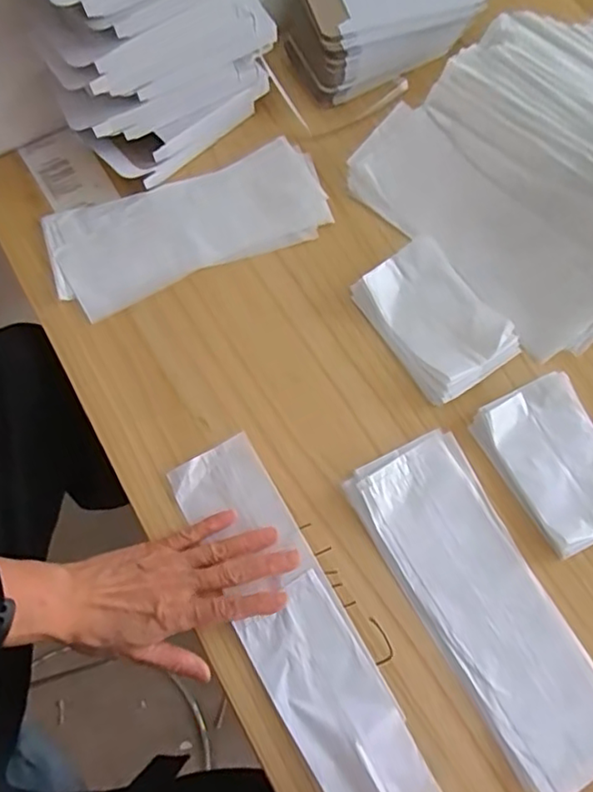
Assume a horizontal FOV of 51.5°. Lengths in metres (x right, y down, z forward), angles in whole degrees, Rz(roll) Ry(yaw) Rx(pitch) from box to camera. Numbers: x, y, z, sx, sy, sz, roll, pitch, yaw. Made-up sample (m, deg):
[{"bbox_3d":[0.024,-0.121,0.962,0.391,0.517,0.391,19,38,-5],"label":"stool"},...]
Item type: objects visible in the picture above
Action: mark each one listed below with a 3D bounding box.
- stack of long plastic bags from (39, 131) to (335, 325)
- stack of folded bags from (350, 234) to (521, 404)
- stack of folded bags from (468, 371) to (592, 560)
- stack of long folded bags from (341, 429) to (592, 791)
[{"bbox_3d":[-0.103,-0.162,0.577,0.258,0.011,0.111,-22,72,-5],"label":"stack of long plastic bags"},{"bbox_3d":[0.119,-0.066,0.532,0.086,0.019,0.131,-33,73,-9],"label":"stack of folded bags"},{"bbox_3d":[0.208,0.053,0.490,0.083,0.017,0.129,-26,72,-6],"label":"stack of folded bags"},{"bbox_3d":[0.141,0.154,0.463,0.095,0.012,0.258,-27,72,-7],"label":"stack of long folded bags"}]

